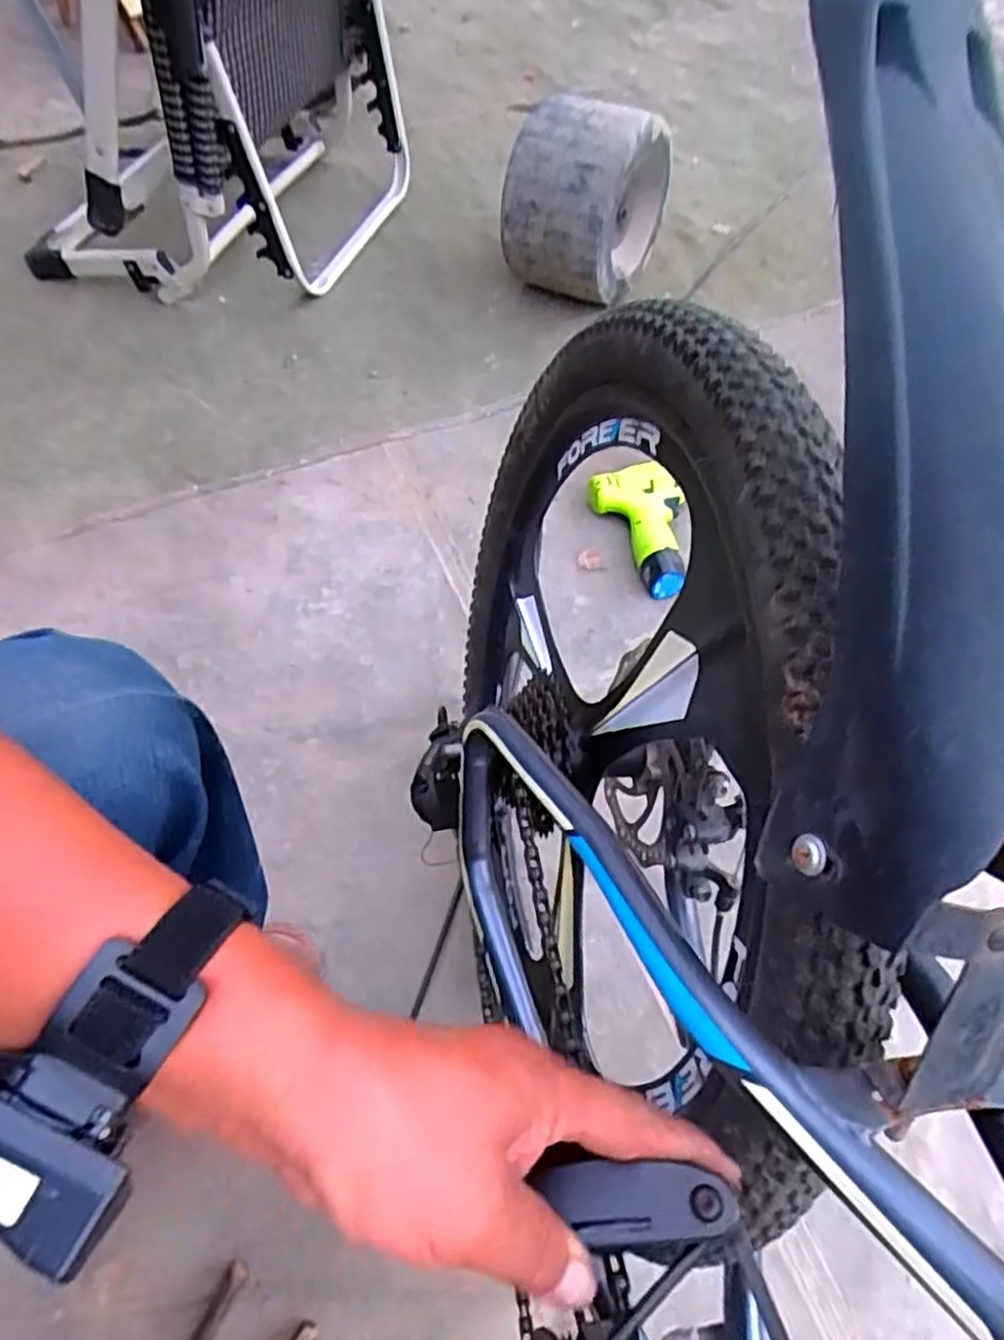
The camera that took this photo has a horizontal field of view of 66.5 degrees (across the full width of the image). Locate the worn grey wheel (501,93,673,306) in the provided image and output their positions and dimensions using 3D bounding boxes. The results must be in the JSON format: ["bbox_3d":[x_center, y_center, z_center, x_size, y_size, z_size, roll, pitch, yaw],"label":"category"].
[{"bbox_3d":[0.113,-0.631,1.020,0.178,0.222,0.194,22,60,14],"label":"worn grey wheel"}]

